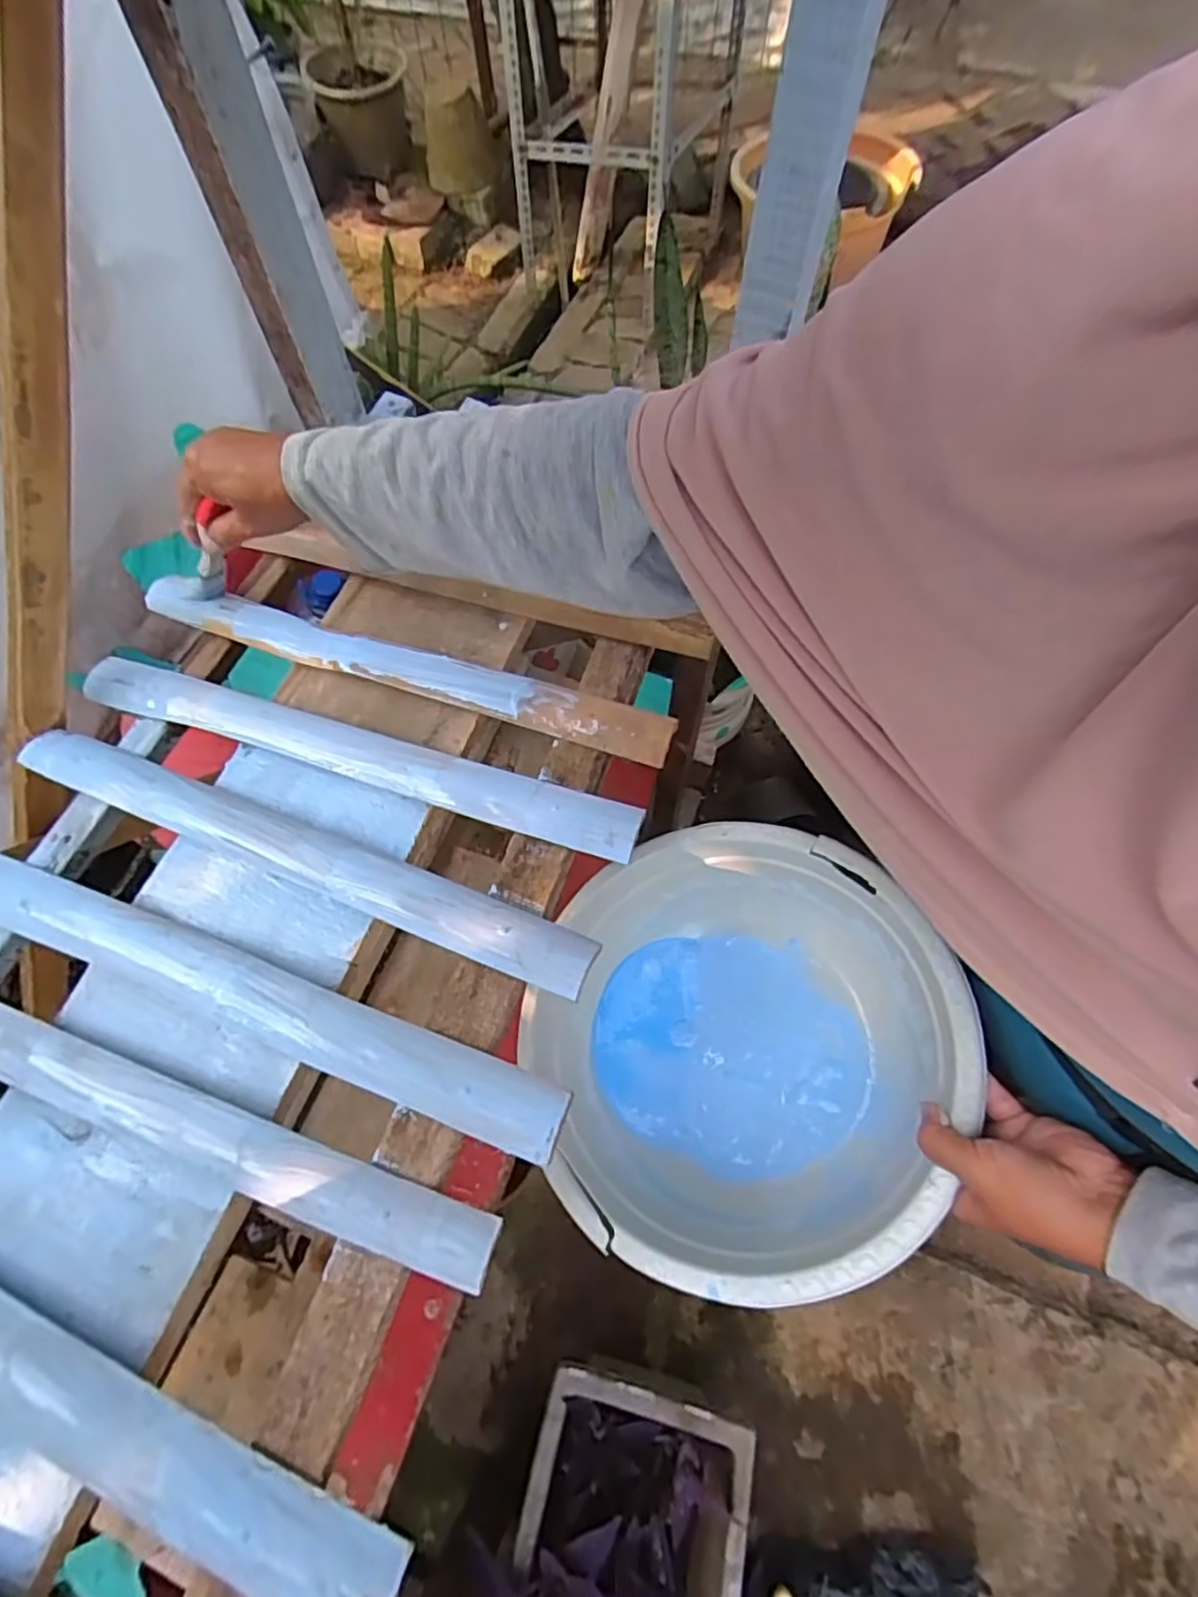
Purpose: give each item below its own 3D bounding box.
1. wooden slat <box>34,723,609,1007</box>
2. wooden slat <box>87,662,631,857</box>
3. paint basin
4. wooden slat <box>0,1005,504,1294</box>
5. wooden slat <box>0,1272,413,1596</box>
[{"bbox_3d":[-0.219,0.028,0.467,0.458,0.017,0.044,20,68,10],"label":"wooden slat"},{"bbox_3d":[-0.191,-0.037,0.511,0.456,0.033,0.043,18,68,9],"label":"wooden slat"},{"bbox_3d":[0.102,0.186,0.511,0.304,0.125,0.304,-11,61,21],"label":"paint basin"},{"bbox_3d":[-0.276,0.188,0.414,0.456,0.024,0.041,17,68,9],"label":"wooden slat"},{"bbox_3d":[-0.316,0.303,0.358,0.463,0.018,0.059,19,68,10],"label":"wooden slat"}]

